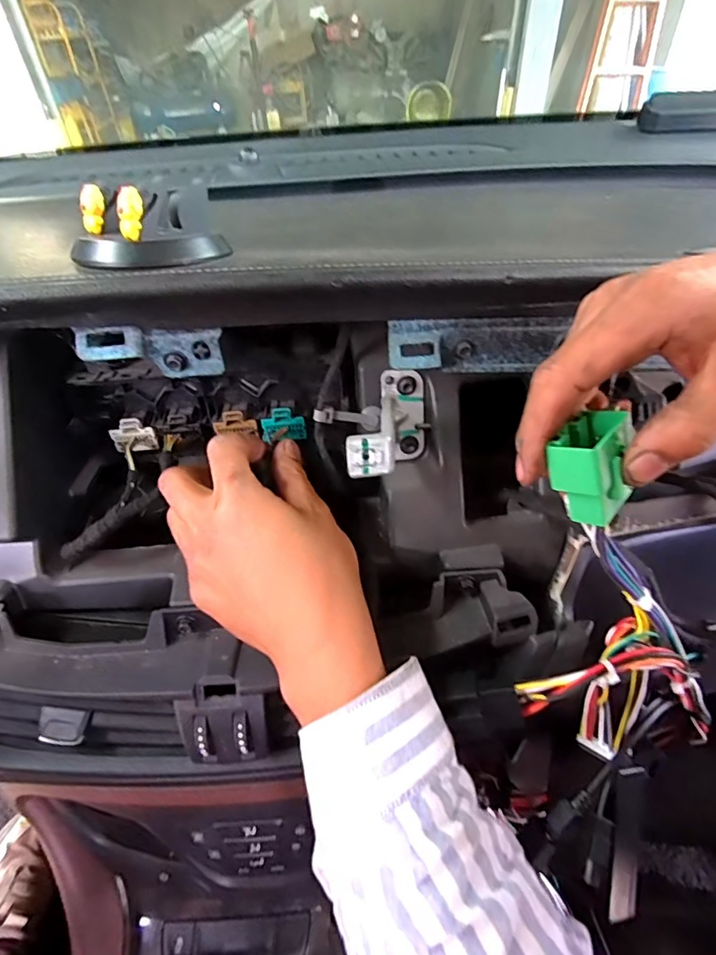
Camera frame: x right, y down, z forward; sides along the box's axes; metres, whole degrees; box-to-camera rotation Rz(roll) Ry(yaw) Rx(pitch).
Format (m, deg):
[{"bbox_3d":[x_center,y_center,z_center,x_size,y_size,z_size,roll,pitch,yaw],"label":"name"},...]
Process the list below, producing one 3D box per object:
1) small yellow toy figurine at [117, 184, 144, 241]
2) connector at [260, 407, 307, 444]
[{"bbox_3d":[-0.110,-0.128,0.231,0.011,0.023,0.006,15,22,18],"label":"small yellow toy figurine"},{"bbox_3d":[-0.051,-0.037,0.325,0.029,0.023,0.011,-8,28,-4],"label":"connector"}]

